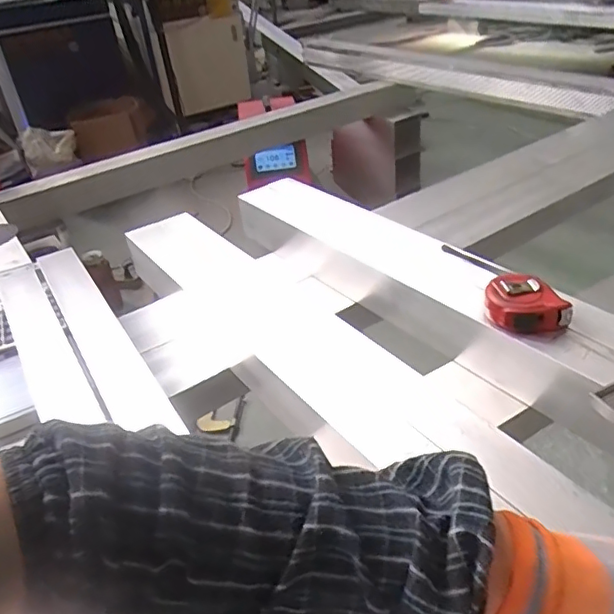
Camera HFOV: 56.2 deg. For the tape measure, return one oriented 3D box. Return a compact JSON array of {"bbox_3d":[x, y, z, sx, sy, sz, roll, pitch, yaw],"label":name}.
[{"bbox_3d":[0.220,-0.004,0.578,0.077,0.033,0.059,3,35,13],"label":"tape measure"}]

